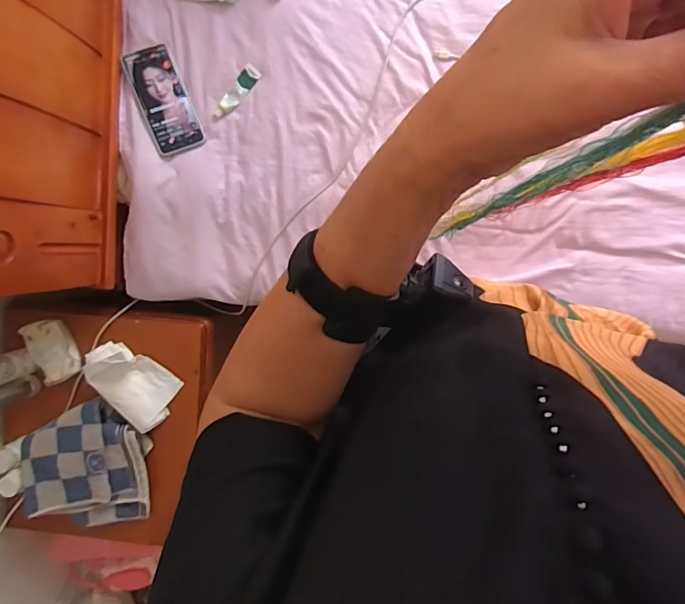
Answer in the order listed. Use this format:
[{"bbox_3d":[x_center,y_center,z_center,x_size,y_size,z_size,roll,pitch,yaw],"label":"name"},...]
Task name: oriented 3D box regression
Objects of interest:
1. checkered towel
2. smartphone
[{"bbox_3d":[-0.445,0.294,0.808,0.192,0.038,0.221,-13,99,-12],"label":"checkered towel"},{"bbox_3d":[-0.284,-0.320,0.733,0.075,0.008,0.168,-23,96,-15],"label":"smartphone"}]

